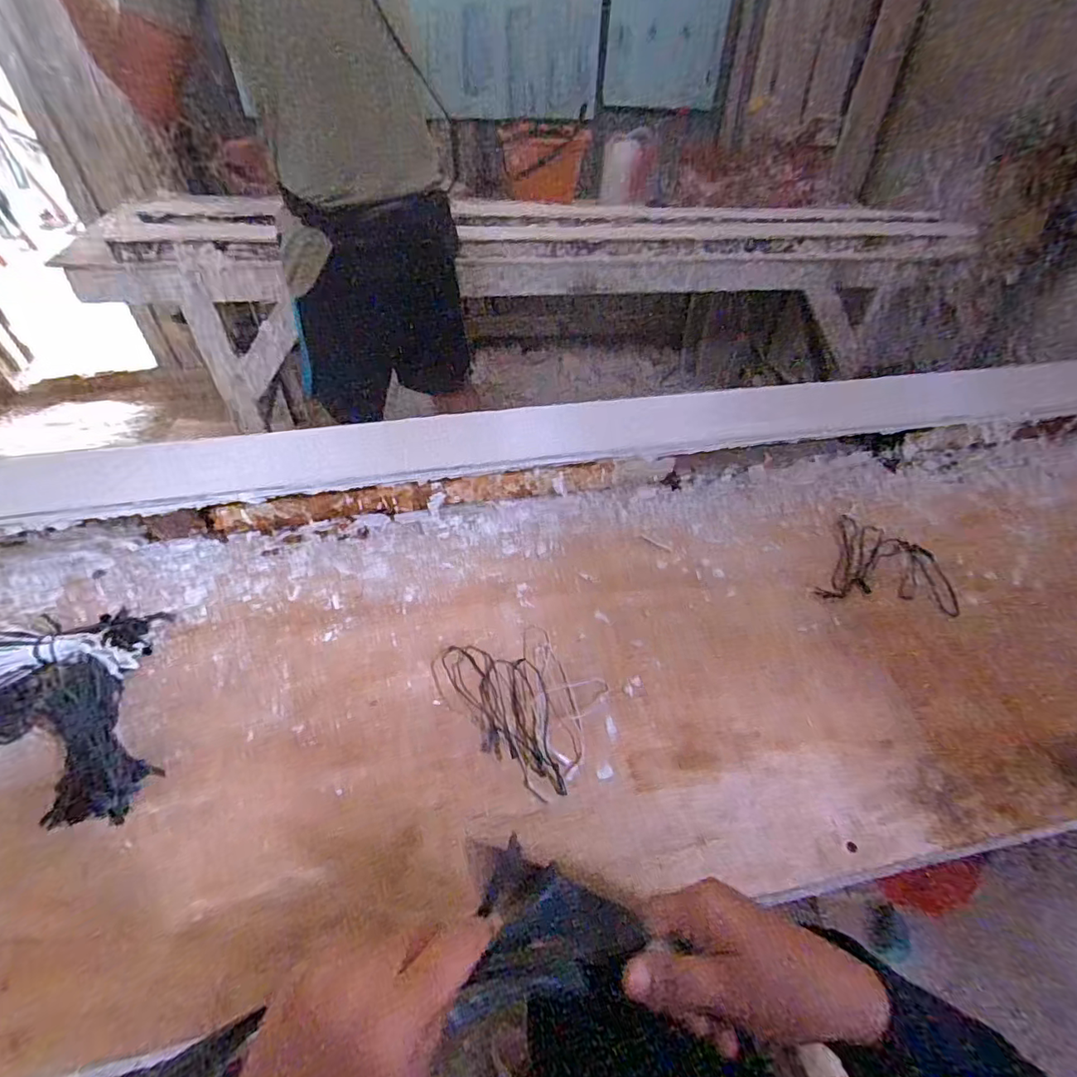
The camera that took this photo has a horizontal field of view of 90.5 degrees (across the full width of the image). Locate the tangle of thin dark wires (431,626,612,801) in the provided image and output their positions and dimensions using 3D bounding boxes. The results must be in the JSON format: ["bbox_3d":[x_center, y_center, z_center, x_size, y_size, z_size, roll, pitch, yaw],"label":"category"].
[{"bbox_3d":[-0.013,0.142,0.495,0.164,0.010,0.117,36,54,29],"label":"tangle of thin dark wires"}]

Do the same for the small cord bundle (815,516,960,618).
[{"bbox_3d":[0.416,0.044,0.625,0.144,0.011,0.143,24,49,20],"label":"small cord bundle"}]

